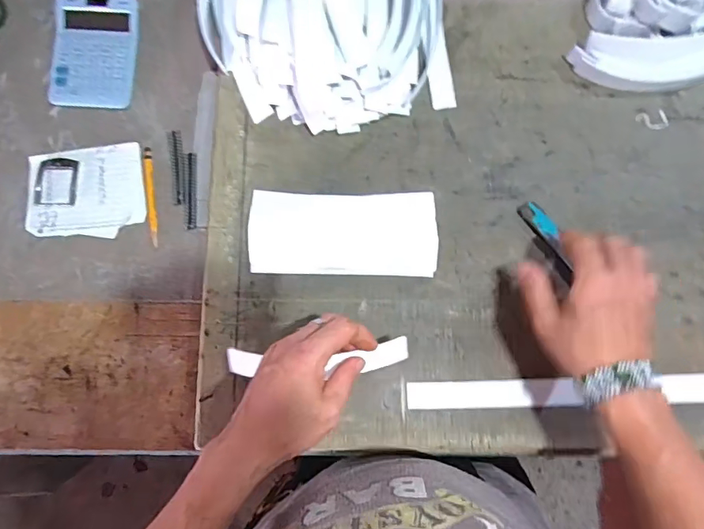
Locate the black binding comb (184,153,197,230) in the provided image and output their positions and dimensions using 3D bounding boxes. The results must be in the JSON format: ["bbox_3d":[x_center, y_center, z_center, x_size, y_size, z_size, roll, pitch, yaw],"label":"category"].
[{"bbox_3d":[-0.185,-0.085,0.536,0.016,0.005,0.091,-5,80,2],"label":"black binding comb"}]

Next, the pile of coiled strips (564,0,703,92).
[{"bbox_3d":[0.337,-0.259,0.503,0.187,0.060,0.120,-6,80,1],"label":"pile of coiled strips"}]

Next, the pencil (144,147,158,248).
[{"bbox_3d":[-0.230,-0.078,0.534,0.009,0.004,0.117,-8,80,1],"label":"pencil"}]

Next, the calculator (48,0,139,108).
[{"bbox_3d":[-0.308,-0.256,0.557,0.098,0.025,0.135,4,81,3],"label":"calculator"}]

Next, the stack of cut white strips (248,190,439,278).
[{"bbox_3d":[-0.009,-0.035,0.500,0.194,0.018,0.090,2,77,-1],"label":"stack of cut white strips"}]

